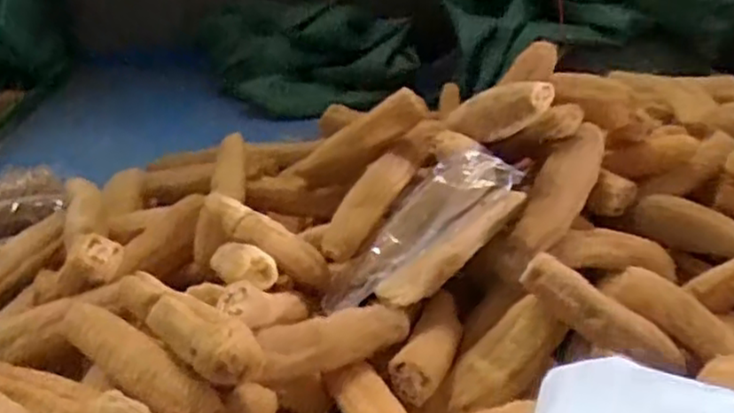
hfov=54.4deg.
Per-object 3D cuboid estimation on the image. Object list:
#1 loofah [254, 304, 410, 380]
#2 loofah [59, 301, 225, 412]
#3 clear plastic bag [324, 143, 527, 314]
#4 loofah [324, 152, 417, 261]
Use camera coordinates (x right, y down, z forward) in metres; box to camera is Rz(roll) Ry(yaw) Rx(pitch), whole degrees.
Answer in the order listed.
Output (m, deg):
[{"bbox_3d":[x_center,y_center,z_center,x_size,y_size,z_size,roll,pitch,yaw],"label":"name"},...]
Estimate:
[{"bbox_3d":[-0.042,0.171,0.924,0.207,0.055,0.054,-12,30,-27],"label":"loofah"},{"bbox_3d":[-0.262,0.179,0.822,0.236,0.052,0.066,22,33,35],"label":"loofah"},{"bbox_3d":[0.082,0.051,1.023,0.325,0.087,0.138,-41,38,-8],"label":"clear plastic bag"},{"bbox_3d":[0.007,-0.010,1.095,0.051,0.059,0.225,17,52,28],"label":"loofah"}]

